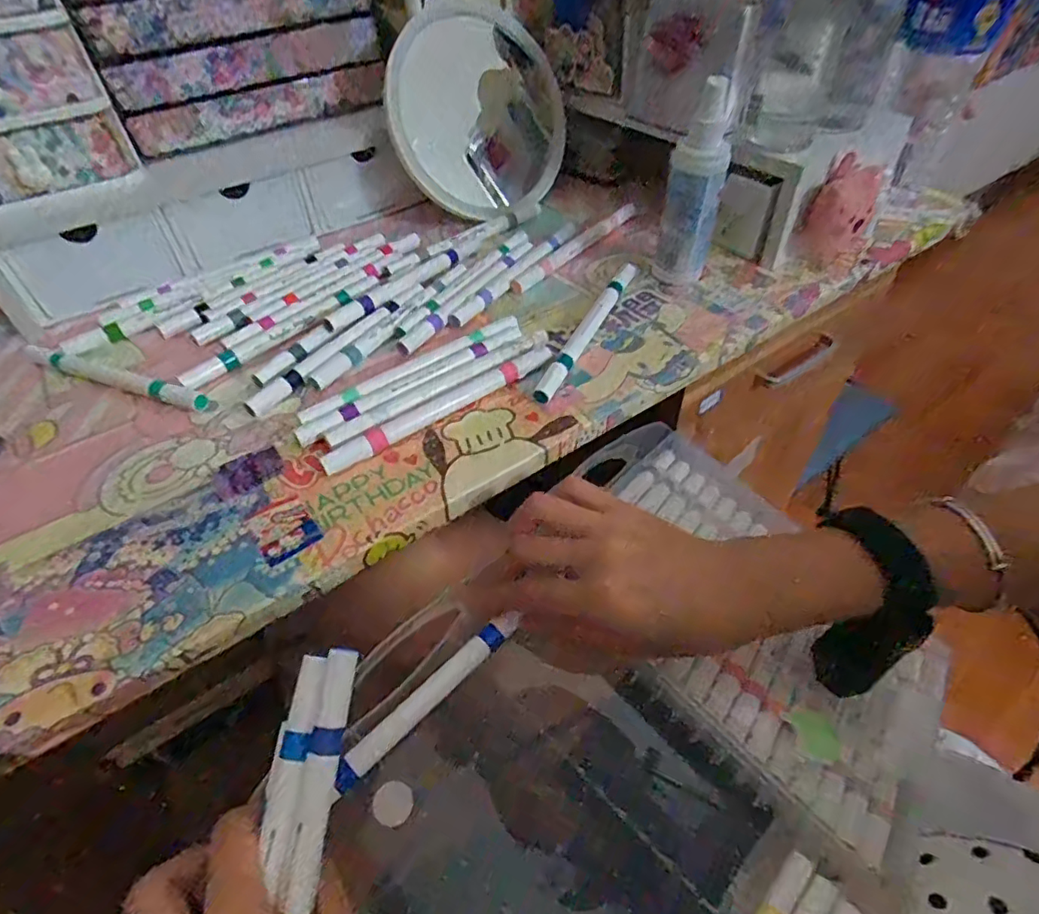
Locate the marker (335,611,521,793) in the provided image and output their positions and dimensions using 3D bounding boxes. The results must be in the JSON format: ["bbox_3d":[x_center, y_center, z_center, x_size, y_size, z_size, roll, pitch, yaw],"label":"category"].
[{"bbox_3d":[-0.046,0.124,0.302,0.114,0.010,0.012,-39,57,-21],"label":"marker"}]

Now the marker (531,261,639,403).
[{"bbox_3d":[0.050,-0.094,0.408,0.013,0.013,0.165,18,50,19],"label":"marker"}]

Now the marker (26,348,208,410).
[{"bbox_3d":[-0.280,-0.058,0.392,0.172,0.011,0.014,16,49,17],"label":"marker"}]

